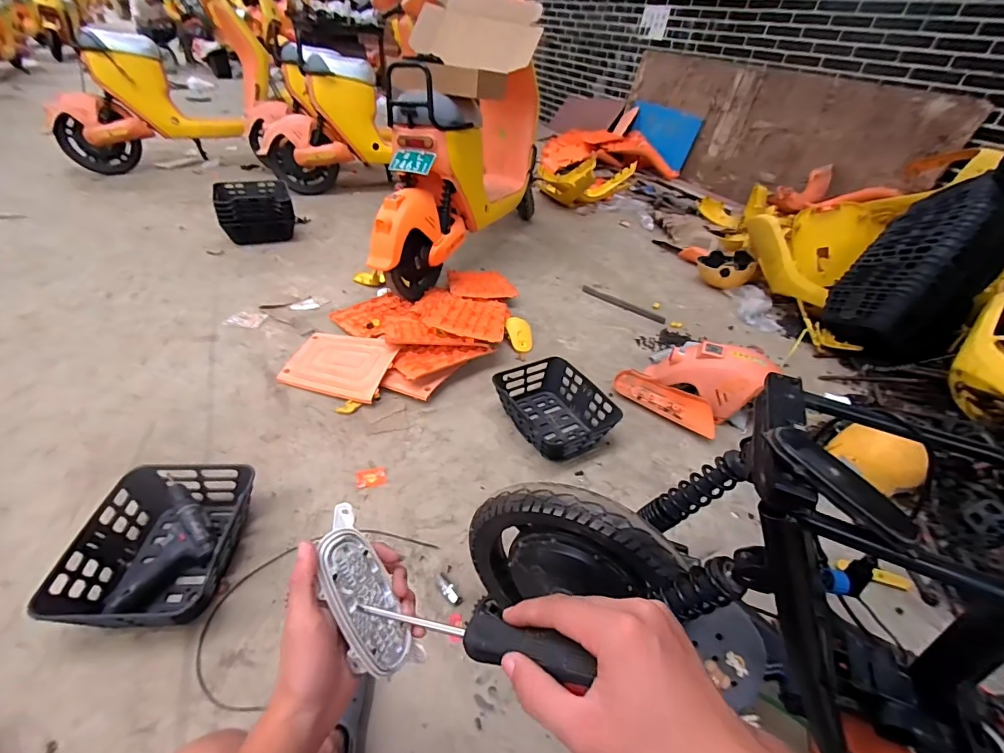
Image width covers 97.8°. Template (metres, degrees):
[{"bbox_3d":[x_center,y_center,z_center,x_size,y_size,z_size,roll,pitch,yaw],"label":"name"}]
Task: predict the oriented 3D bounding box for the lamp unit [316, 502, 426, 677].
[{"bbox_3d":[-0.121,0.189,0.372,0.050,0.028,0.148,-31,96,-47],"label":"lamp unit"}]

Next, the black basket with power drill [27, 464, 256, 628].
[{"bbox_3d":[-0.654,0.325,0.868,0.265,0.124,0.319,0,40,-7],"label":"black basket with power drill"}]

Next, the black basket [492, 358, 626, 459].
[{"bbox_3d":[0.142,0.083,1.279,0.268,0.107,0.340,-19,46,-27],"label":"black basket"}]

